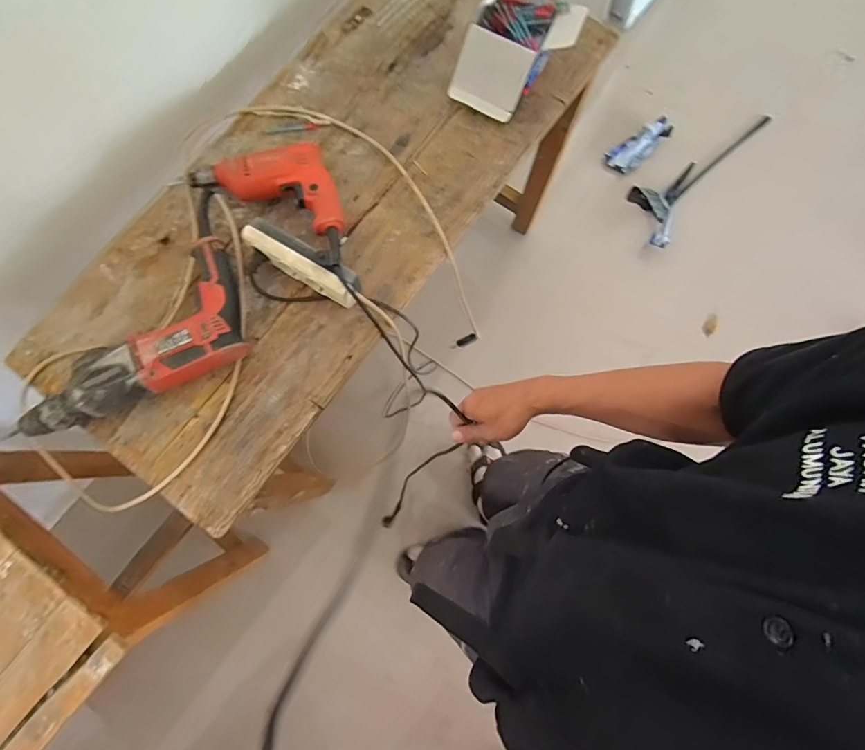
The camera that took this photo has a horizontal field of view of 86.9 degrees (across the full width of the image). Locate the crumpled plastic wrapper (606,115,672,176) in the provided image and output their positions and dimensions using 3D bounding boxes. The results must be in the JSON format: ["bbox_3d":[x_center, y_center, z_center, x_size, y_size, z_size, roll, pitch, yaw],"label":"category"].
[{"bbox_3d":[0.710,-0.790,1.571,0.247,0.078,0.096,-35,82,-7],"label":"crumpled plastic wrapper"}]

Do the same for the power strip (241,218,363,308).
[{"bbox_3d":[-0.196,-0.170,0.695,0.192,0.052,0.044,31,80,5],"label":"power strip"}]

